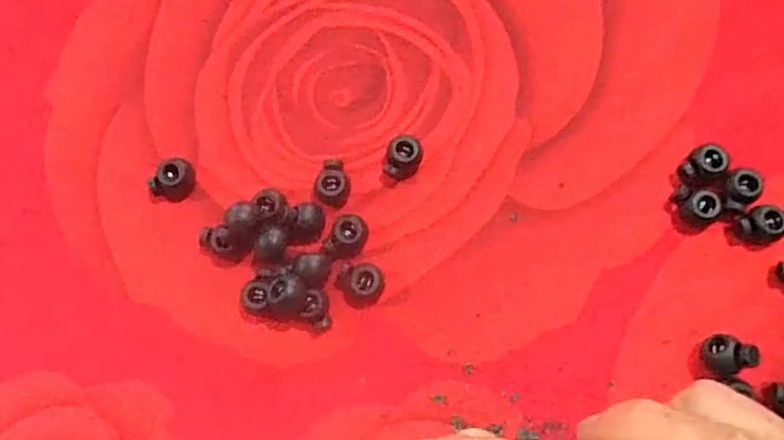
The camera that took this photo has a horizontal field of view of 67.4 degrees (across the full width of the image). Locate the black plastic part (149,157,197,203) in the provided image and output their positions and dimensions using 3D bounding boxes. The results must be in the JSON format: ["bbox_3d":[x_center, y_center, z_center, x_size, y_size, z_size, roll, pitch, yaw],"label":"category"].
[{"bbox_3d":[-0.095,-0.017,0.255,0.014,0.011,0.019,37,81,9],"label":"black plastic part"}]

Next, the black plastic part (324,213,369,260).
[{"bbox_3d":[-0.019,0.008,0.248,0.014,0.009,0.020,29,79,8],"label":"black plastic part"}]

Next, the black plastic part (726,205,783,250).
[{"bbox_3d":[0.149,0.004,0.240,0.019,0.012,0.015,-26,77,-4],"label":"black plastic part"}]

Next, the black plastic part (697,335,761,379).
[{"bbox_3d":[0.128,0.052,0.225,0.015,0.019,0.015,0,77,2],"label":"black plastic part"}]

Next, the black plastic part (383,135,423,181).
[{"bbox_3d":[0.005,-0.027,0.257,0.015,0.012,0.017,8,77,4],"label":"black plastic part"}]

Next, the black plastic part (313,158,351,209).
[{"bbox_3d":[-0.025,-0.016,0.255,0.013,0.011,0.020,10,77,4],"label":"black plastic part"}]

